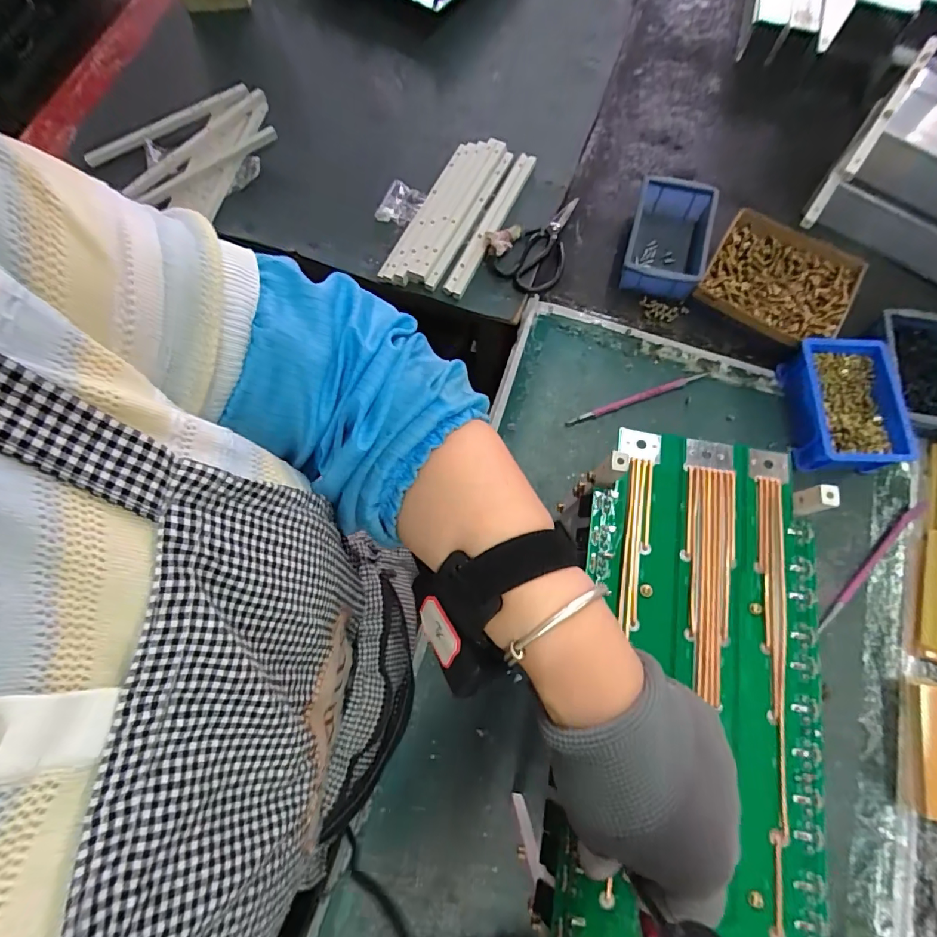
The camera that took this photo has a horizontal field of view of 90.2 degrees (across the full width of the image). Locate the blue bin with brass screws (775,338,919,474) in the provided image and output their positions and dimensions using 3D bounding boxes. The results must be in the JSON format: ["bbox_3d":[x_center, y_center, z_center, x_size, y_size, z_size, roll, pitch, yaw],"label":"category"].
[{"bbox_3d":[0.429,-0.072,0.531,0.103,0.052,0.147,1,74,0],"label":"blue bin with brass screws"}]

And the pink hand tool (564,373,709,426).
[{"bbox_3d":[0.203,-0.085,0.561,0.186,0.006,0.011,-21,76,-6],"label":"pink hand tool"}]

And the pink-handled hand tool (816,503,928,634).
[{"bbox_3d":[0.435,0.105,0.503,0.195,0.006,0.011,-43,79,-11],"label":"pink-handled hand tool"}]

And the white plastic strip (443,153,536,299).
[{"bbox_3d":[0.031,-0.328,0.621,0.029,0.013,0.241,25,76,6],"label":"white plastic strip"}]

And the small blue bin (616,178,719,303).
[{"bbox_3d":[0.255,-0.291,0.596,0.099,0.056,0.153,17,75,4],"label":"small blue bin"}]

